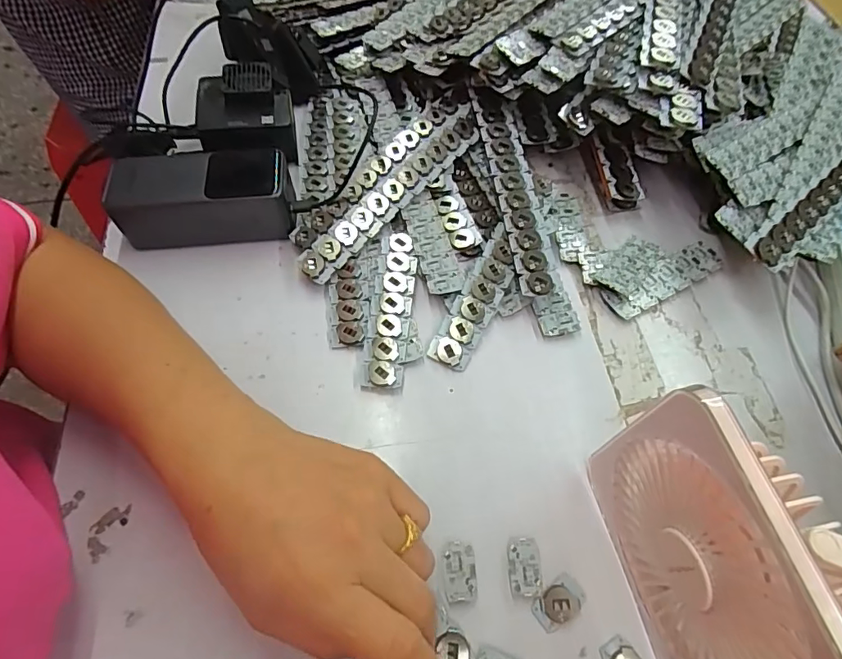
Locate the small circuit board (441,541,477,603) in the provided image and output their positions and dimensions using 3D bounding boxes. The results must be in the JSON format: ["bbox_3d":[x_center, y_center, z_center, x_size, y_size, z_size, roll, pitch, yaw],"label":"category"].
[{"bbox_3d":[0.022,0.137,0.272,0.019,0.004,0.031,-4,61,-4],"label":"small circuit board"}]

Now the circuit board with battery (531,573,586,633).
[{"bbox_3d":[0.078,0.153,0.268,0.031,0.004,0.020,-31,66,-17],"label":"circuit board with battery"}]

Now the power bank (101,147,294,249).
[{"bbox_3d":[-0.169,-0.107,0.374,0.131,0.040,0.058,-3,61,-4],"label":"power bank"}]

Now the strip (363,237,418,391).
[{"bbox_3d":[-0.022,-0.018,0.350,0.027,0.009,0.121,6,61,1],"label":"strip"}]

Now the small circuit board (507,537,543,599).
[{"bbox_3d":[0.060,0.136,0.274,0.018,0.004,0.031,1,61,-1],"label":"small circuit board"}]

